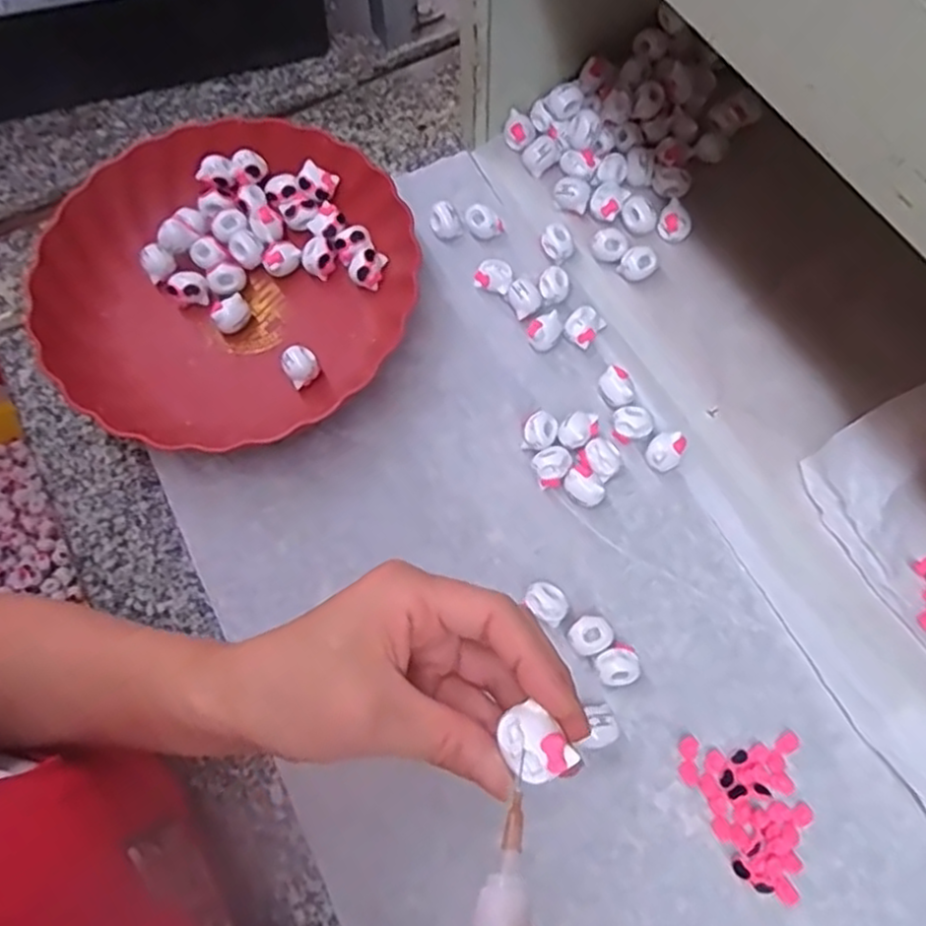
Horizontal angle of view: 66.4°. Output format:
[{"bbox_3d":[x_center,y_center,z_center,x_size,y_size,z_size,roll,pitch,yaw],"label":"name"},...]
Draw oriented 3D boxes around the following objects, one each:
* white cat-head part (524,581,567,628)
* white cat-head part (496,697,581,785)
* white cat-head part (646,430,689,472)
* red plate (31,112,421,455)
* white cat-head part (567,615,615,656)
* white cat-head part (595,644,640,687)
[{"bbox_3d":[0.049,0.083,0.419,0.025,0.015,0.022,28,73,10],"label":"white cat-head part"},{"bbox_3d":[0.024,0.093,0.238,0.019,0.007,0.025,-29,71,-11],"label":"white cat-head part"},{"bbox_3d":[0.129,-0.007,0.452,0.022,0.019,0.026,33,74,11],"label":"white cat-head part"},{"bbox_3d":[-0.155,-0.125,0.481,0.234,0.053,0.218,0,70,0],"label":"red plate"},{"bbox_3d":[0.073,0.101,0.411,0.023,0.018,0.021,0,70,0],"label":"white cat-head part"},{"bbox_3d":[0.088,0.117,0.407,0.024,0.017,0.022,0,70,0],"label":"white cat-head part"}]

